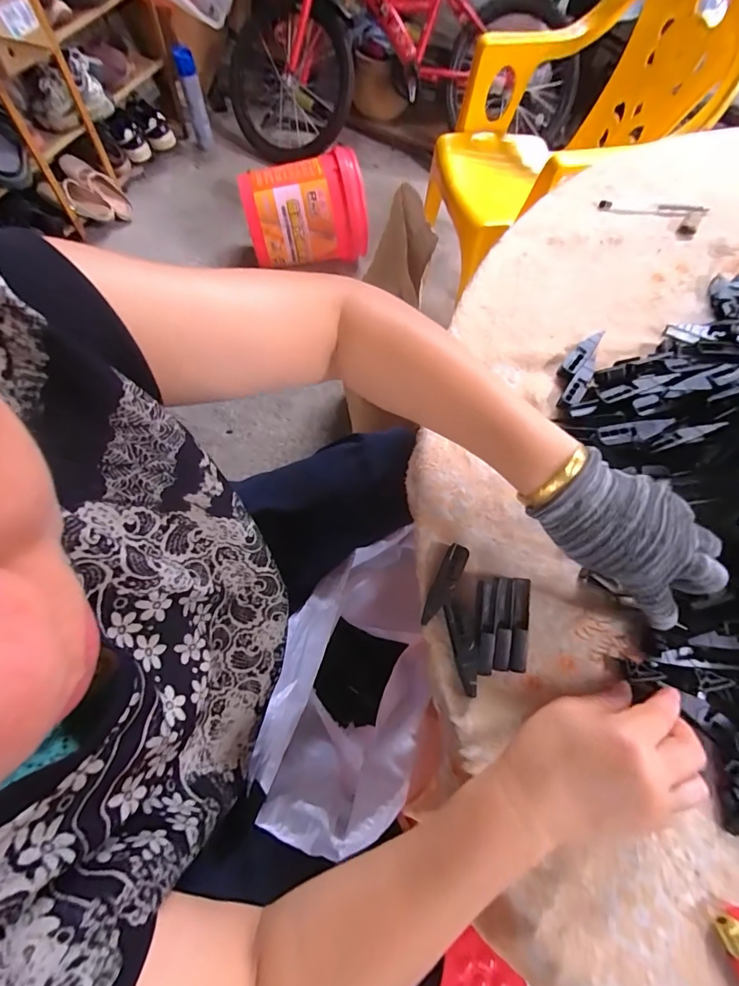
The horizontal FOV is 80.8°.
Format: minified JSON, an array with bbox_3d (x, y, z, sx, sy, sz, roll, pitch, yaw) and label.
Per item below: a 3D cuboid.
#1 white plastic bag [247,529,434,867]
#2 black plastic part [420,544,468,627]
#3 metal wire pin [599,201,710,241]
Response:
[{"bbox_3d":[-0.022,0.279,0.699,0.168,0.518,0.339,12,67,4],"label":"white plastic bag"},{"bbox_3d":[0.059,0.071,0.335,0.018,0.012,0.064,25,69,9],"label":"black plastic part"},{"bbox_3d":[0.337,-0.320,0.508,0.129,0.009,0.055,4,67,0],"label":"metal wire pin"}]

